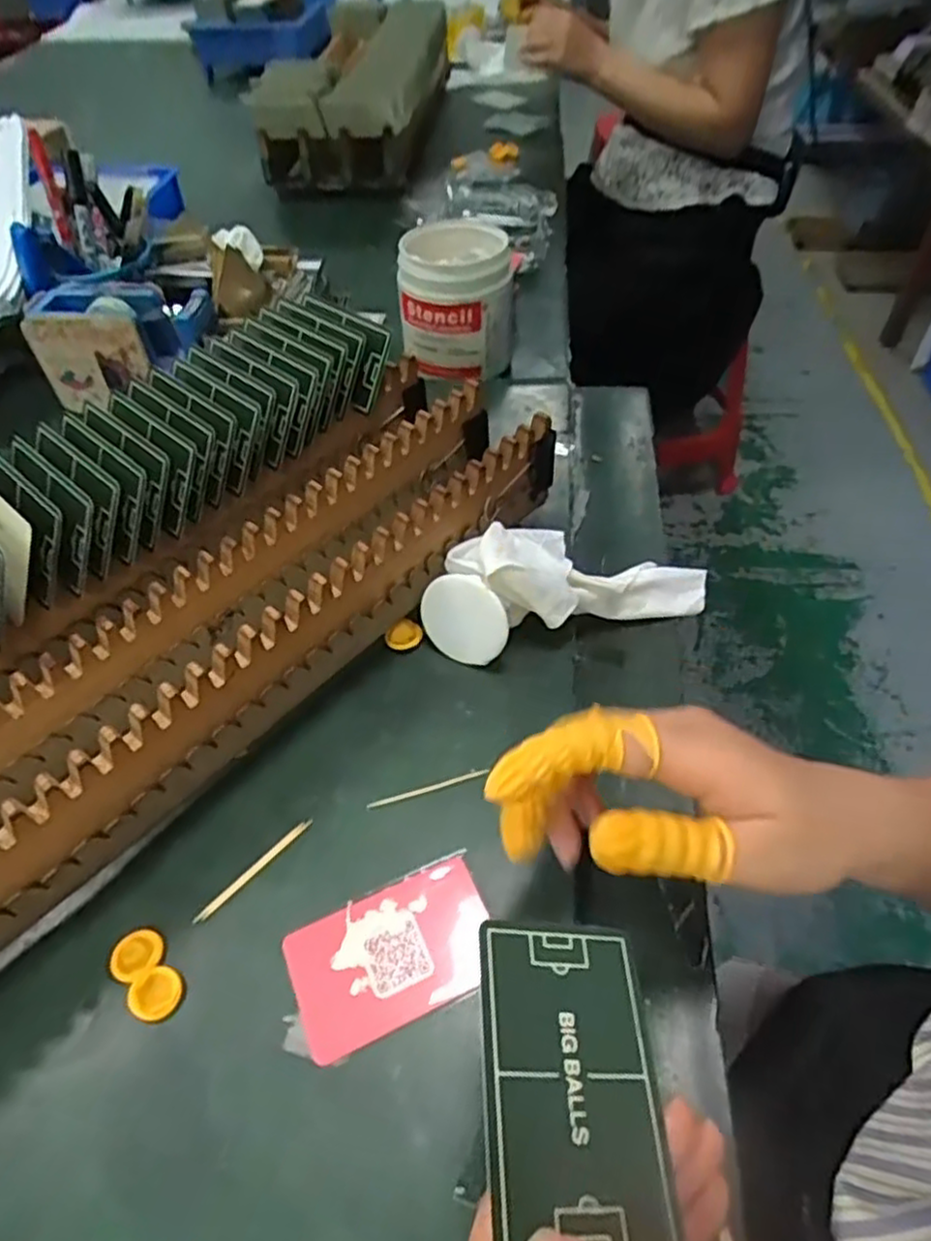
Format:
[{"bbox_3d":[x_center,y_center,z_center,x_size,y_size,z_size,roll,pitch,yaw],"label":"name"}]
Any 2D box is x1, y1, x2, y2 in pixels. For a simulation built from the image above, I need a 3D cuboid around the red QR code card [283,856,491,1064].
[{"bbox_3d":[-0.031,0.141,0.306,0.086,0.004,0.055,-20,51,-13],"label":"red QR code card"}]

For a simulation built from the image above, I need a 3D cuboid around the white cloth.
[{"bbox_3d":[0.067,-0.019,0.419,0.156,0.037,0.054,8,47,-20],"label":"white cloth"}]

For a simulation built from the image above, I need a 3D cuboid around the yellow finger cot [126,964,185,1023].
[{"bbox_3d":[-0.128,0.155,0.298,0.020,0.004,0.020,-2,50,2],"label":"yellow finger cot"}]

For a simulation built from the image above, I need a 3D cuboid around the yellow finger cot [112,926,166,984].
[{"bbox_3d":[-0.142,0.143,0.308,0.021,0.004,0.020,-32,55,-22],"label":"yellow finger cot"}]

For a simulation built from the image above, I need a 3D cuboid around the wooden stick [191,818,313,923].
[{"bbox_3d":[-0.097,0.114,0.332,0.004,0.004,0.064,35,60,28],"label":"wooden stick"}]

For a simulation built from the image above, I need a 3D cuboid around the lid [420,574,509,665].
[{"bbox_3d":[-0.001,-0.001,0.392,0.050,0.052,0.004,25,33,14],"label":"lid"}]

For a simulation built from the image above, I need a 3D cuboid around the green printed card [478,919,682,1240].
[{"bbox_3d":[0.031,0.131,0.209,0.053,0.004,0.080,10,46,-12],"label":"green printed card"}]

